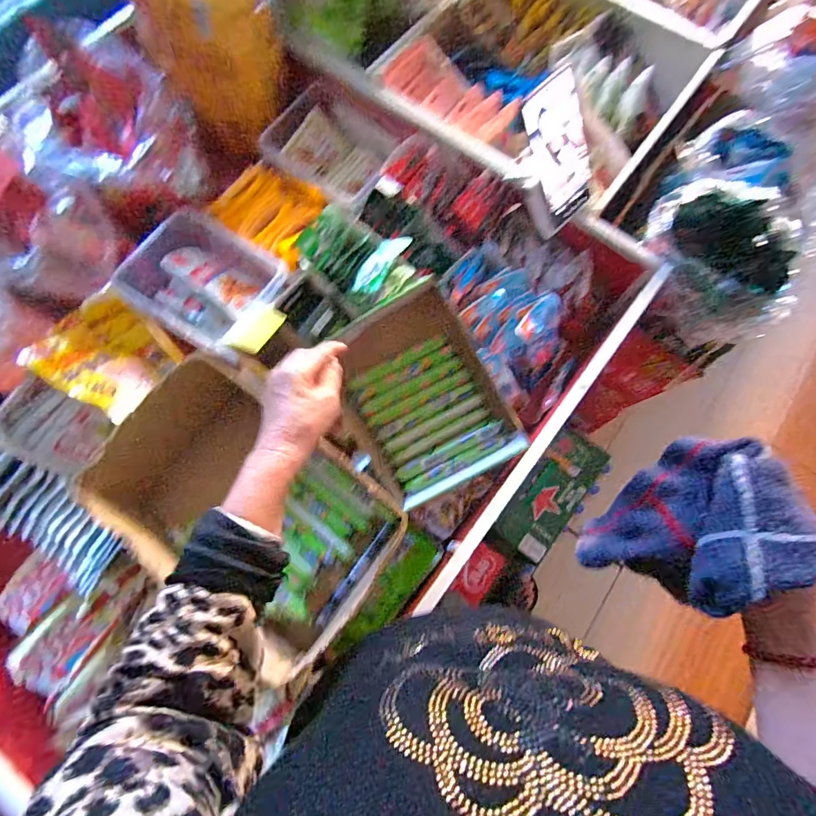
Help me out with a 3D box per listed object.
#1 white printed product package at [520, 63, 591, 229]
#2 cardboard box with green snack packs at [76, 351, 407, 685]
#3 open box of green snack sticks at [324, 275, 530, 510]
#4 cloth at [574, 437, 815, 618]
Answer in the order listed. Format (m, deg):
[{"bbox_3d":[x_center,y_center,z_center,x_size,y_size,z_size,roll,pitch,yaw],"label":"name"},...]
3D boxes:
[{"bbox_3d":[0.195,-0.322,0.552,0.083,0.157,0.014,-43,41,-6],"label":"white printed product package"},{"bbox_3d":[-0.177,0.108,0.515,0.318,0.111,0.218,36,77,8],"label":"cardboard box with green snack packs"},{"bbox_3d":[0.015,-0.019,0.573,0.197,0.049,0.246,-24,99,11],"label":"open box of green snack sticks"},{"bbox_3d":[0.223,0.088,0.339,0.091,0.118,0.118,33,76,8],"label":"cloth"}]

